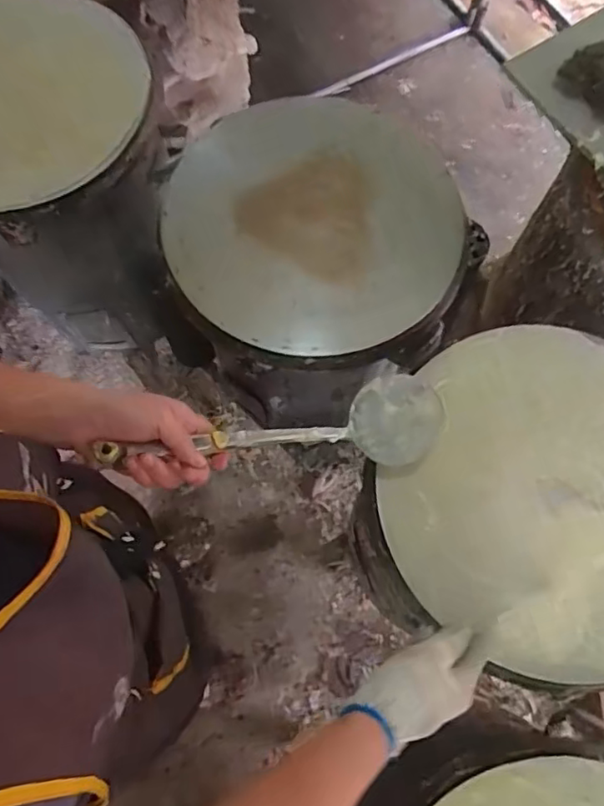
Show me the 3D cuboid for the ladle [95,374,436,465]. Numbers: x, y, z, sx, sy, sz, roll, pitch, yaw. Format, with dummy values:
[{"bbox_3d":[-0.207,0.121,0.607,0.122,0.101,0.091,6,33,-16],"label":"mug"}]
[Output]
[{"bbox_3d":[-0.006,0.019,0.557,0.355,0.060,0.094,-1,66,-35],"label":"ladle"}]

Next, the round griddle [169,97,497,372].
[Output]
[{"bbox_3d":[0.021,-0.237,0.799,0.390,0.075,0.389,1,70,-1],"label":"round griddle"}]

